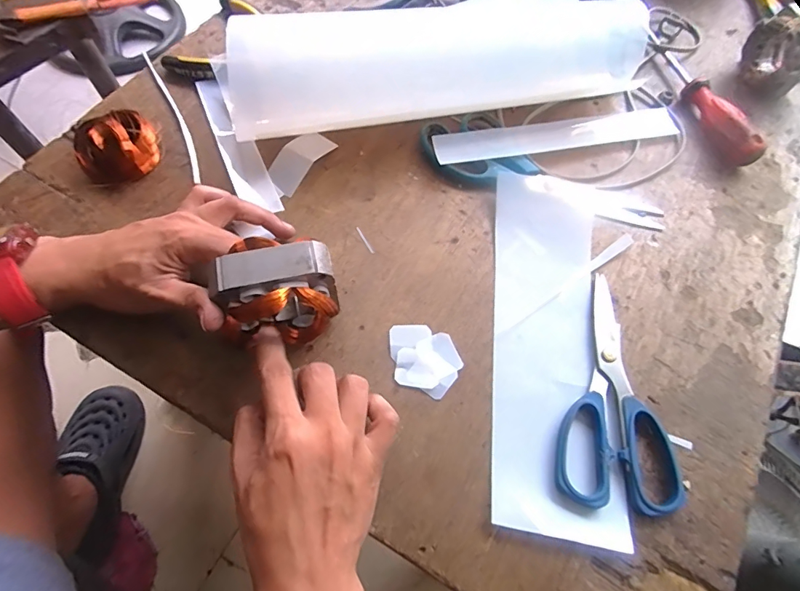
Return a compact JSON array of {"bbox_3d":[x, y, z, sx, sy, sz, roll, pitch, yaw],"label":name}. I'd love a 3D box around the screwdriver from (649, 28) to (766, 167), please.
[{"bbox_3d":[0.317,-0.212,0.465,0.029,0.033,0.186,-9,66,-8],"label":"screwdriver"}]

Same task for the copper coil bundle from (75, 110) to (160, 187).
[{"bbox_3d":[-0.246,-0.130,0.389,0.049,0.034,0.066,32,67,11],"label":"copper coil bundle"}]

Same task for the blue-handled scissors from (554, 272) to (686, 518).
[{"bbox_3d":[0.173,0.073,0.331,0.083,0.014,0.177,22,66,7],"label":"blue-handled scissors"}]

